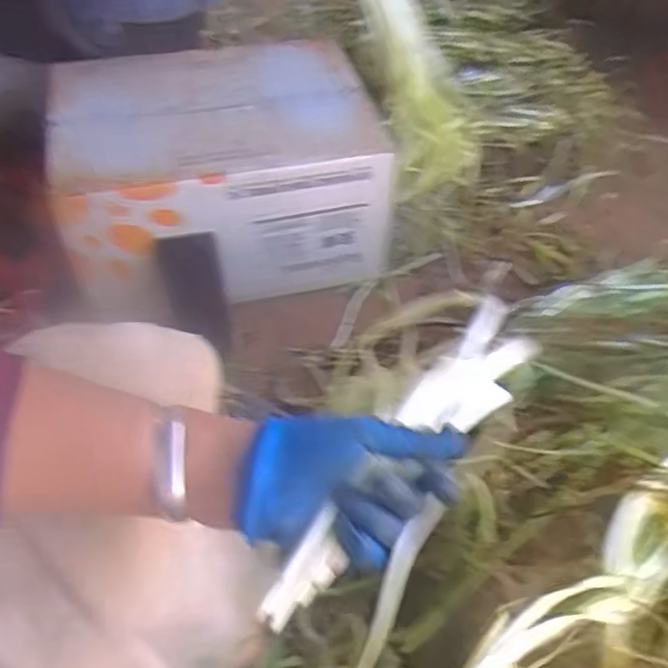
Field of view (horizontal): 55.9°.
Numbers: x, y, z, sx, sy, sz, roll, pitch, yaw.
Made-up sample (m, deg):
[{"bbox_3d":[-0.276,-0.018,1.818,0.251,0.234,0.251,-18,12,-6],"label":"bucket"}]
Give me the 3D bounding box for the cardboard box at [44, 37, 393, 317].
[{"bbox_3d":[-0.169,-0.243,0.925,0.416,0.218,0.324,-12,52,-13],"label":"cardboard box"}]

